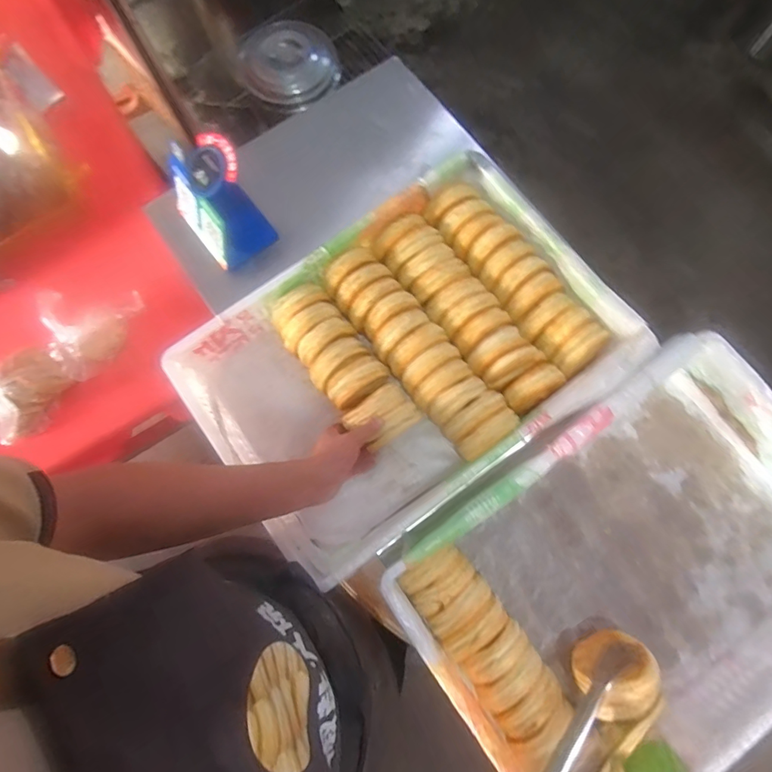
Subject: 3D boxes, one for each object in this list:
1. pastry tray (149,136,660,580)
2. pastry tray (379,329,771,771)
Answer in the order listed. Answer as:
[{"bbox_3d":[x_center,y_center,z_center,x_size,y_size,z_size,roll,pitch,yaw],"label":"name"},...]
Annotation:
[{"bbox_3d":[0.031,-0.034,0.699,0.597,0.128,0.434,-34,79,-6],"label":"pastry tray"},{"bbox_3d":[0.349,0.261,0.631,0.596,0.123,0.421,-35,80,-7],"label":"pastry tray"}]

